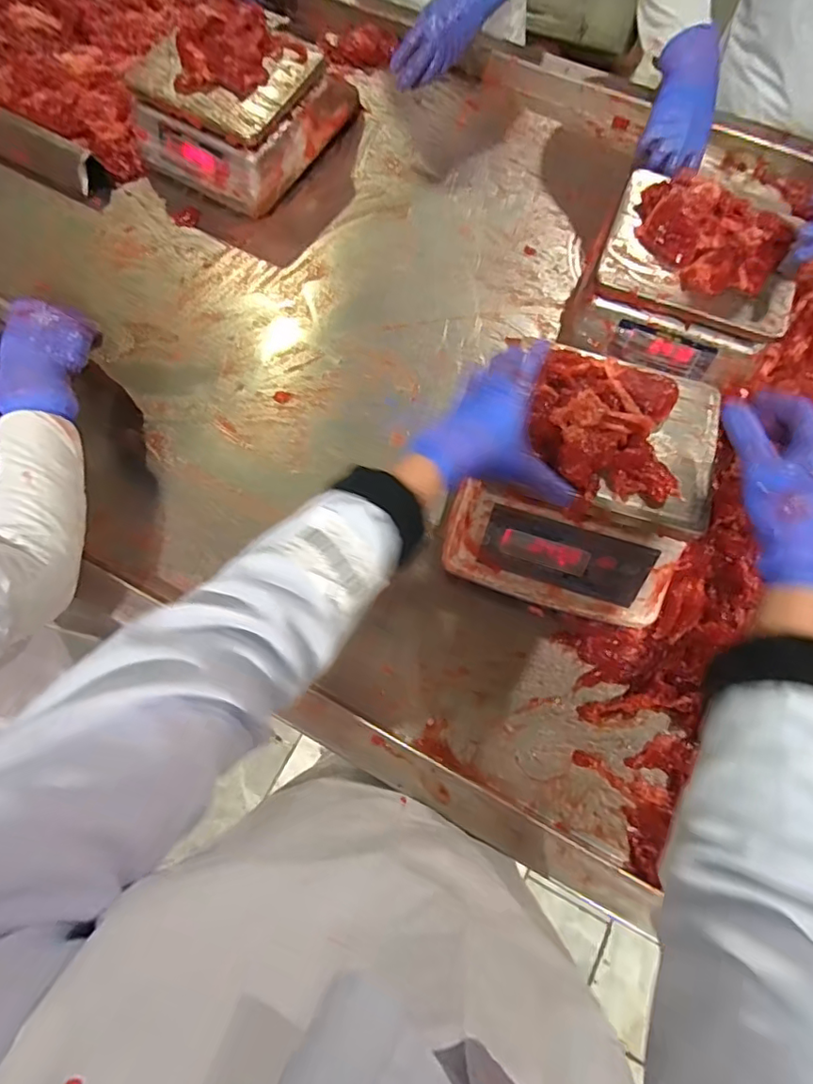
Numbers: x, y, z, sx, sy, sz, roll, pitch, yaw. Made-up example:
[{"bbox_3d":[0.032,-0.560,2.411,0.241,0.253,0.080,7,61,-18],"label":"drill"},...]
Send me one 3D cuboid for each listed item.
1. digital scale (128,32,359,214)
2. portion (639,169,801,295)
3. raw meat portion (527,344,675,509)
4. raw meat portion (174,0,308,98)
[{"bbox_3d":[-0.237,-0.642,0.806,0.223,0.108,0.262,32,75,11],"label":"digital scale"},{"bbox_3d":[0.344,-0.352,0.637,0.171,0.036,0.119,33,75,11],"label":"portion"},{"bbox_3d":[0.184,-0.113,0.503,0.139,0.049,0.137,14,73,5],"label":"raw meat portion"},{"bbox_3d":[-0.231,-0.656,0.735,0.169,0.050,0.109,-43,76,-12],"label":"raw meat portion"}]

